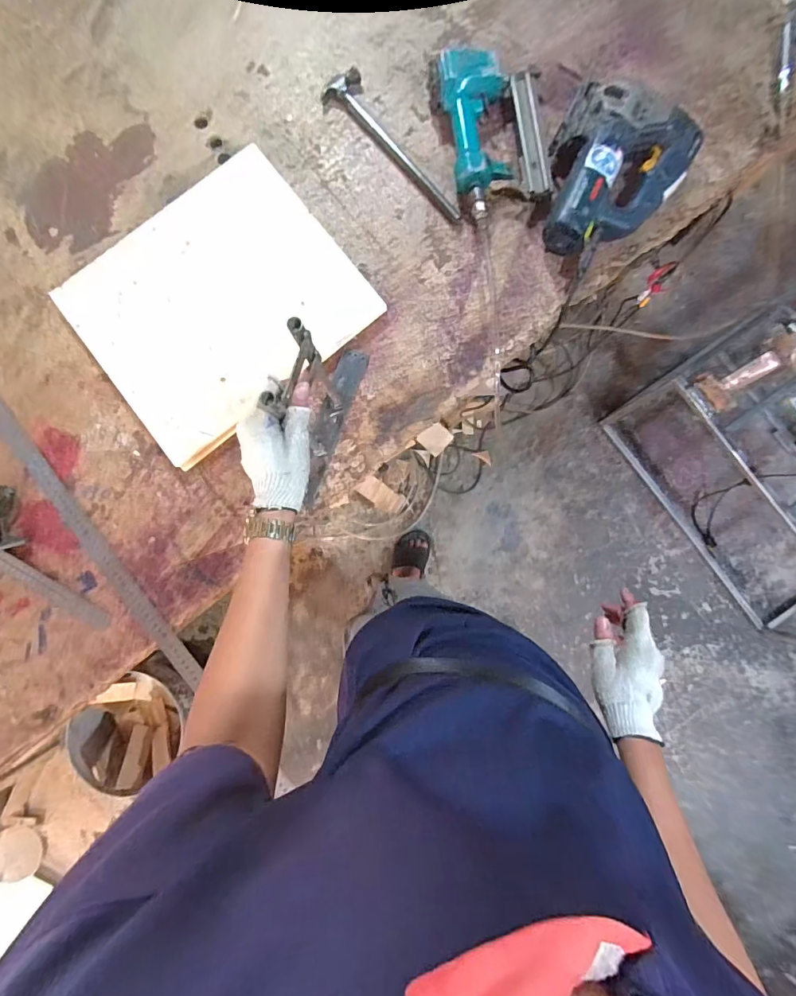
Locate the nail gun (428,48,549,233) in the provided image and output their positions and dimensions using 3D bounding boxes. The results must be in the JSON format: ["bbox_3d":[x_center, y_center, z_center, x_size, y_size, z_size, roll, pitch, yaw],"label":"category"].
[{"bbox_3d":[0.148,-0.536,0.669,0.156,0.062,0.230,-14,84,1],"label":"nail gun"}]

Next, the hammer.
[{"bbox_3d":[0.003,-0.546,0.699,0.287,0.022,0.065,42,87,5],"label":"hammer"}]

